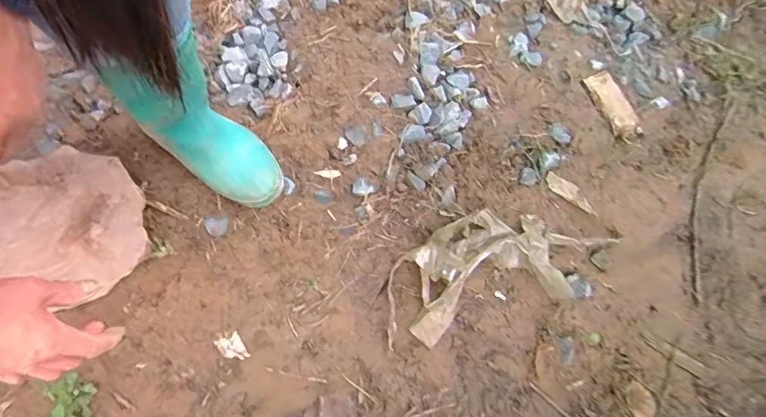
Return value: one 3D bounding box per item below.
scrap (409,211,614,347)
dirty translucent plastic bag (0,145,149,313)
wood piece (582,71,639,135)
[{"bbox_3d":[0.184,0.077,0.712,0.316,0.086,0.140,-14,63,-12],"label":"scrap"},{"bbox_3d":[-0.398,0.016,0.604,0.185,0.026,0.193,-35,88,-17],"label":"dirty translucent plastic bag"},{"bbox_3d":[0.409,-0.192,0.872,0.067,0.013,0.115,-24,81,-16],"label":"wood piece"}]

